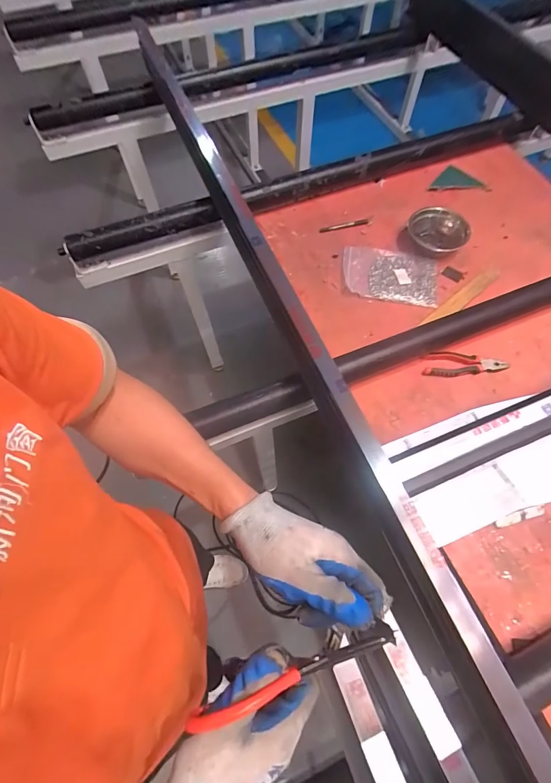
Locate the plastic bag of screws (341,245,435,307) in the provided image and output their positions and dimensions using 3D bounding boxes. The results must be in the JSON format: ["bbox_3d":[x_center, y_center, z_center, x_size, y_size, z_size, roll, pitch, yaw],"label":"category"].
[{"bbox_3d":[0.291,-0.299,0.950,0.234,0.019,0.157,11,66,5],"label":"plastic bag of screws"}]

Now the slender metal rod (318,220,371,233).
[{"bbox_3d":[0.194,-0.464,1.042,0.136,0.011,0.014,-11,66,-5],"label":"slender metal rod"}]

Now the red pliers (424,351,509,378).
[{"bbox_3d":[0.420,-0.059,0.824,0.176,0.018,0.054,2,65,1],"label":"red pliers"}]

